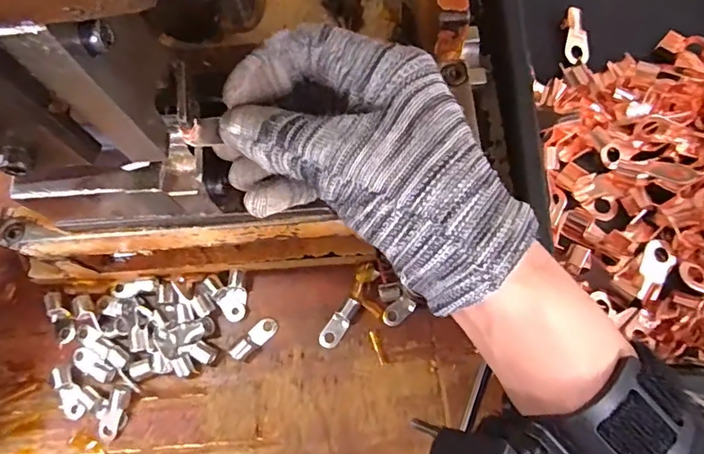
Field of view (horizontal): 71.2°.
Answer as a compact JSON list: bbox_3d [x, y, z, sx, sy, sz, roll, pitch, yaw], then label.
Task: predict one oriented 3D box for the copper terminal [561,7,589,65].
[{"bbox_3d":[0.157,-0.132,0.342,0.017,0.007,0.045,4,78,-5],"label":"copper terminal"}]

